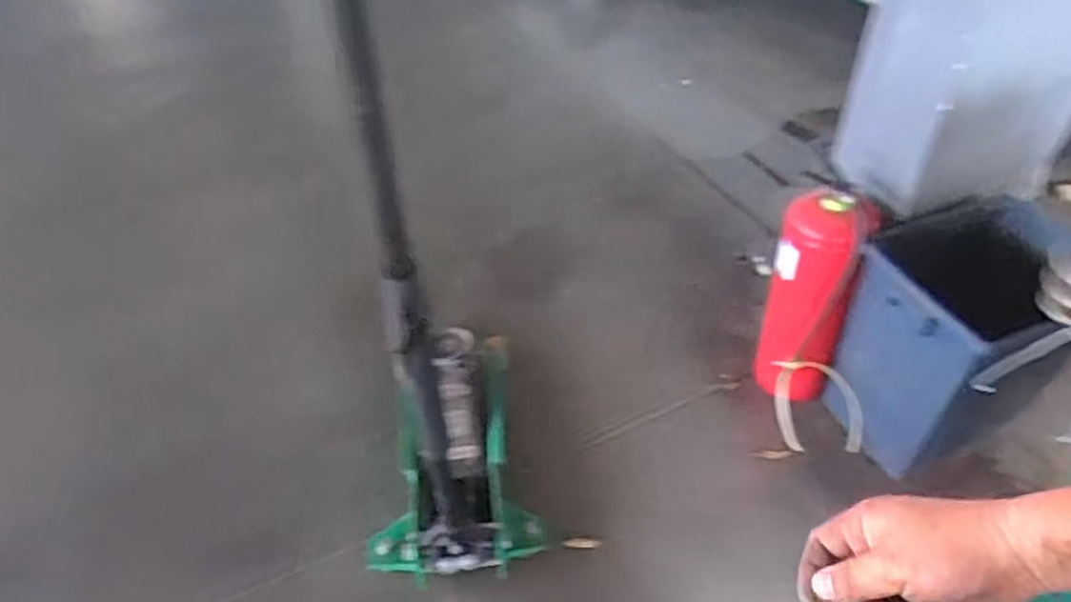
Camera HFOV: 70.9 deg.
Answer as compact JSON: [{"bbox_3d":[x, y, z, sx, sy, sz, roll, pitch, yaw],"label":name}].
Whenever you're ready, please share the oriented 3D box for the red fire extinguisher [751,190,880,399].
[{"bbox_3d":[0.570,0.019,1.596,0.177,0.470,0.170,15,45,17],"label":"red fire extinguisher"}]

